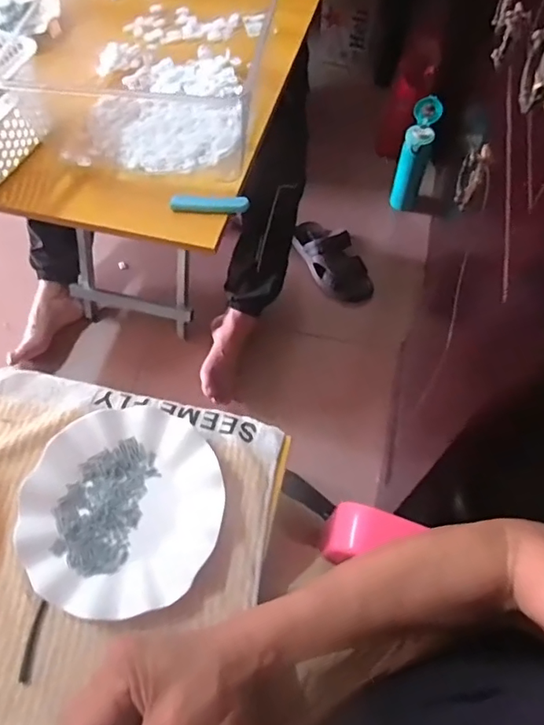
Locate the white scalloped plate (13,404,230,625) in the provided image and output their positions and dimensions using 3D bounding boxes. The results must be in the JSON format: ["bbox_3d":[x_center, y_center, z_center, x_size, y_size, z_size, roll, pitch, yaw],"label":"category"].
[{"bbox_3d":[-0.137,0.131,0.471,0.178,0.022,0.183,-1,63,1],"label":"white scalloped plate"}]

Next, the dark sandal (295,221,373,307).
[{"bbox_3d":[0.138,-0.245,1.218,0.105,0.103,0.244,-28,65,-12],"label":"dark sandal"}]

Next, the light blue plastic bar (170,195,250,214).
[{"bbox_3d":[-0.081,-0.205,0.660,0.102,0.013,0.020,6,63,5],"label":"light blue plastic bar"}]

